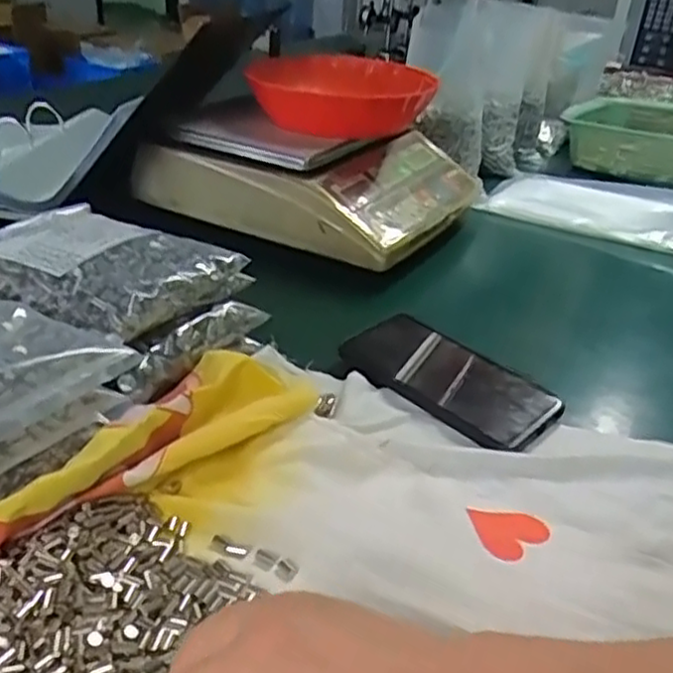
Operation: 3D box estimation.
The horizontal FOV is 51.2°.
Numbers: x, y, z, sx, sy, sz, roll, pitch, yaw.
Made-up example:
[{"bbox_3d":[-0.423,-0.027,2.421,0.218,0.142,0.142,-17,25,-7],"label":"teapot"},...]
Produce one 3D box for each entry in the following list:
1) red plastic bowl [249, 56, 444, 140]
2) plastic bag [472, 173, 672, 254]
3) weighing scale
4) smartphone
[{"bbox_3d":[0.008,-0.269,0.782,0.187,0.053,0.182,3,31,-2],"label":"red plastic bowl"},{"bbox_3d":[0.323,-0.169,0.883,0.252,0.028,0.185,21,35,26],"label":"plastic bag"},{"bbox_3d":[-0.025,-0.194,0.824,0.327,0.105,0.272,19,34,22],"label":"weighing scale"},{"bbox_3d":[0.084,0.030,0.526,0.155,0.016,0.078,28,38,34],"label":"smartphone"}]

